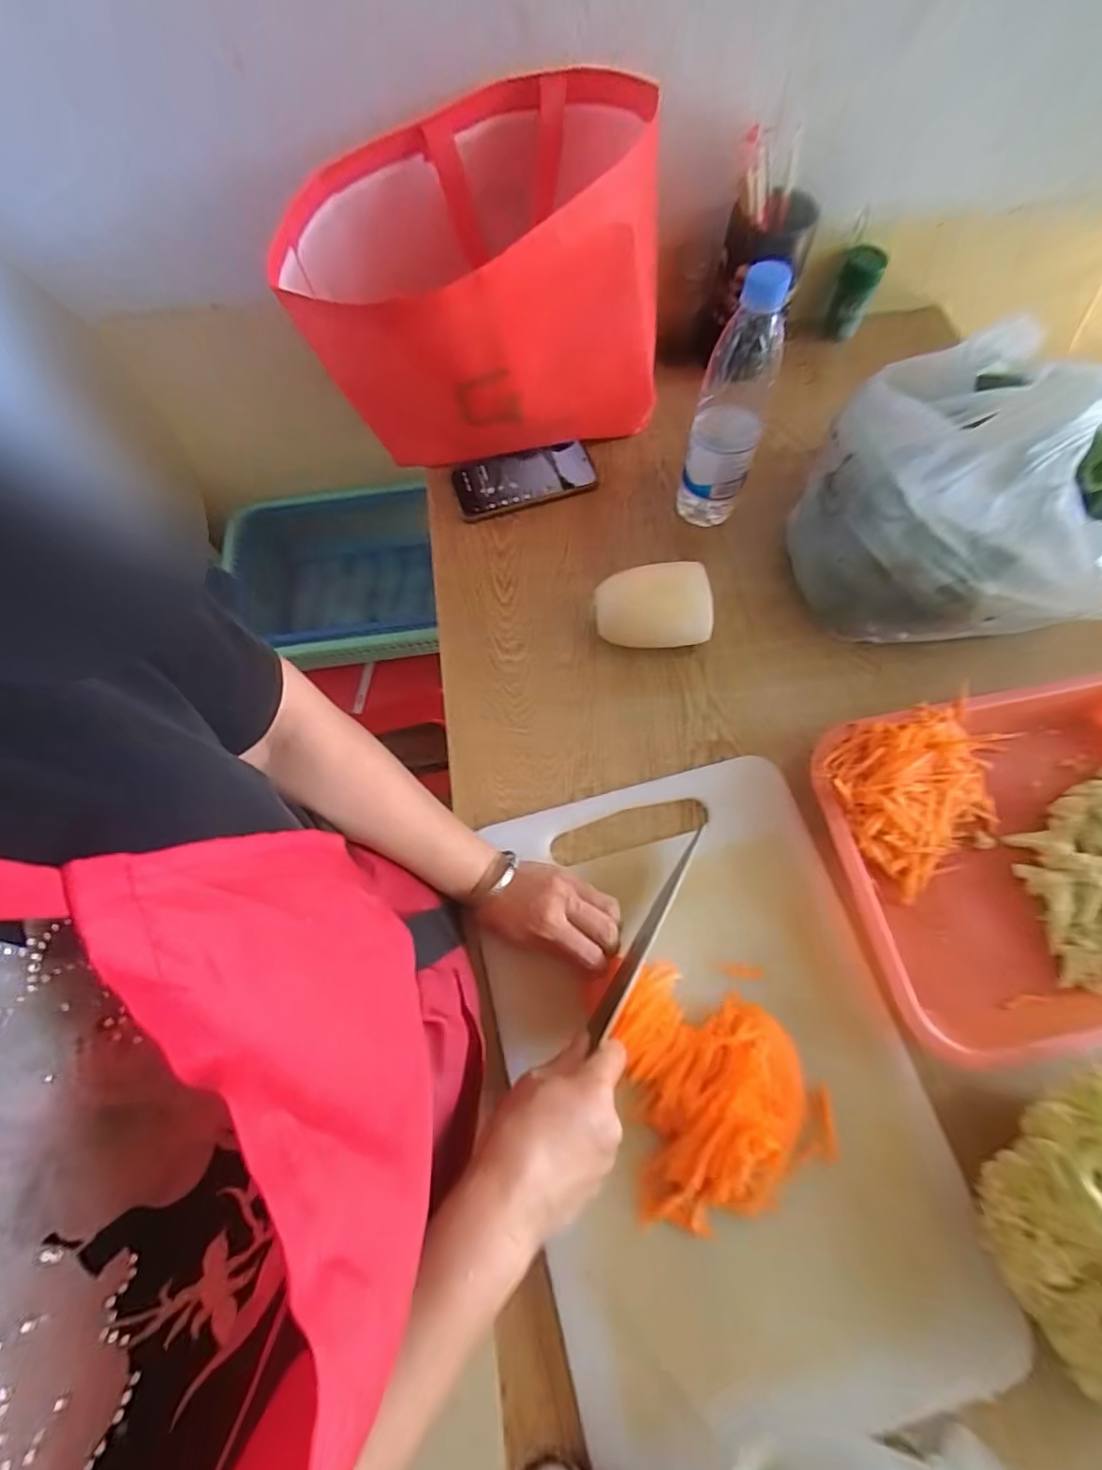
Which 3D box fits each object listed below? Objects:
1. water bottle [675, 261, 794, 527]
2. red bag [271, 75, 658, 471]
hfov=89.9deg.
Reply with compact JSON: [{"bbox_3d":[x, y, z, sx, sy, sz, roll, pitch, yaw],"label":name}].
[{"bbox_3d":[0.174,-0.307,0.538,0.068,0.231,0.060,10,70,5],"label":"water bottle"},{"bbox_3d":[-0.068,-0.450,0.592,0.372,0.237,0.270,-18,70,-5],"label":"red bag"}]

